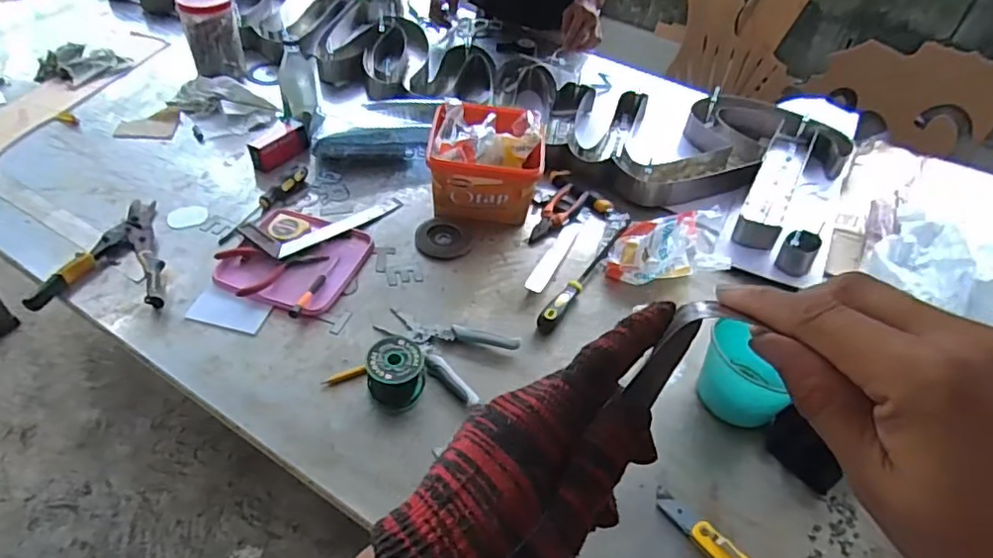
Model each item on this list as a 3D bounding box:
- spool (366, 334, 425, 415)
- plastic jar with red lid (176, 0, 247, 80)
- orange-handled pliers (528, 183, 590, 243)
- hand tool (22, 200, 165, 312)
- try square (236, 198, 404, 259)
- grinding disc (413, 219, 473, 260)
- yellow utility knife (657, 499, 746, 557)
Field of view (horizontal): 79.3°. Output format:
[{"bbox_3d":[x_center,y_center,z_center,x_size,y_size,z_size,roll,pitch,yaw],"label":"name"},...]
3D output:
[{"bbox_3d":[-0.127,0.120,0.757,0.071,0.069,0.067,3,47,-3],"label":"spool"},{"bbox_3d":[-0.586,-0.511,1.234,0.098,0.144,0.099,-17,51,-20],"label":"plastic jar with red lid"},{"bbox_3d":[0.101,-0.115,1.043,0.048,0.027,0.151,30,51,21],"label":"orange-handled pliers"},{"bbox_3d":[-0.558,-0.043,0.891,0.187,0.024,0.214,2,47,-4],"label":"hand tool"},{"bbox_3d":[-0.277,-0.103,0.981,0.252,0.022,0.103,-29,56,-28],"label":"try square"},{"bbox_3d":[-0.087,-0.068,0.989,0.091,0.007,0.089,3,47,-3],"label":"grinding disc"},{"bbox_3d":[0.241,0.295,0.668,0.135,0.014,0.027,37,54,26],"label":"yellow utility knife"}]

